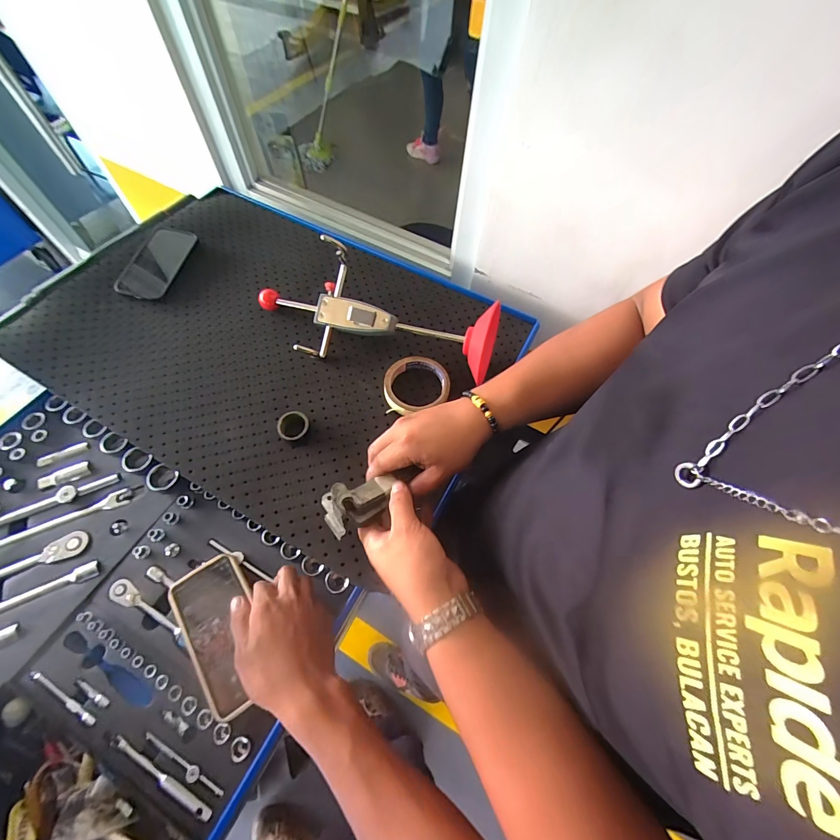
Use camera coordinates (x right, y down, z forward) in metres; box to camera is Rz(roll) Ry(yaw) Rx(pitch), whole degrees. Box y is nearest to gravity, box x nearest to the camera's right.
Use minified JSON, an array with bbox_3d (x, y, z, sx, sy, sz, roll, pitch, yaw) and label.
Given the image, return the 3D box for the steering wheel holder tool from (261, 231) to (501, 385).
[{"bbox_3d":[-0.074,-0.154,0.511,0.371,0.134,0.117,15,63,5],"label":"steering wheel holder tool"}]

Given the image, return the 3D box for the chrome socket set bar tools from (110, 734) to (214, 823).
[{"bbox_3d":[-0.277,0.379,0.391,0.136,0.006,0.012,26,64,10],"label":"chrome socket set bar tools"}]

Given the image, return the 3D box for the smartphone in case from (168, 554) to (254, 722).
[{"bbox_3d":[-0.237,0.253,0.442,0.081,0.007,0.166,-32,68,-17],"label":"smartphone in case"}]

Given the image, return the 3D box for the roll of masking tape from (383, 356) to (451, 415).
[{"bbox_3d":[-0.005,-0.050,0.524,0.091,0.022,0.087,1,63,-2],"label":"roll of masking tape"}]

